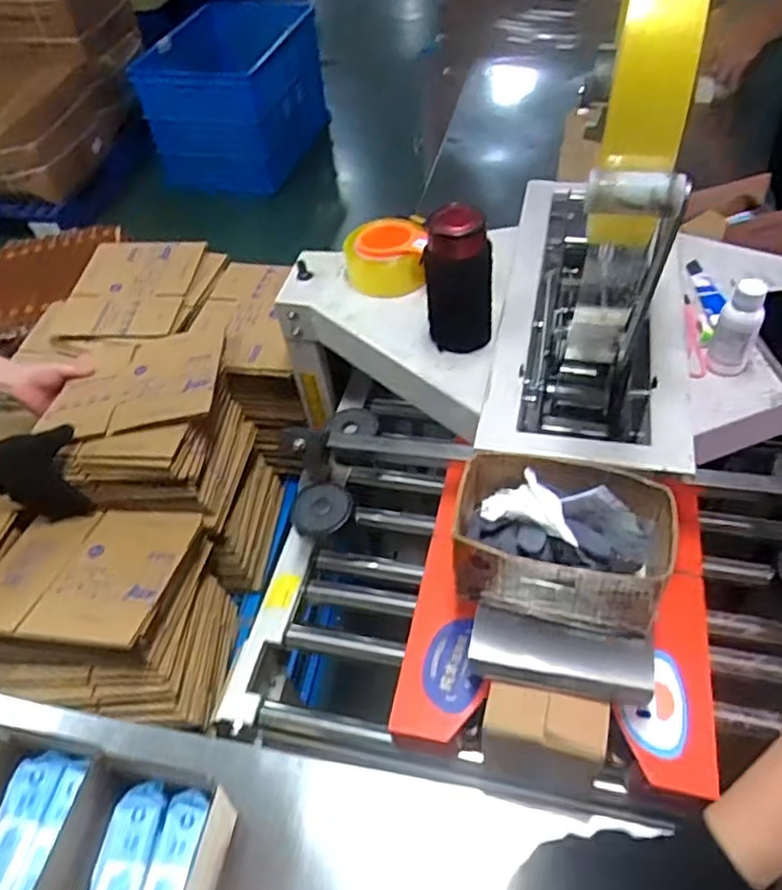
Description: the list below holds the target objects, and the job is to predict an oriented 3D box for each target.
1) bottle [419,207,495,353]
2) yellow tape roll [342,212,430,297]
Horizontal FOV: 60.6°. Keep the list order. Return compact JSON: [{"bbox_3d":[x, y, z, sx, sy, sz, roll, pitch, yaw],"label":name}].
[{"bbox_3d":[0.078,-0.185,0.755,0.076,0.168,0.059,-1,50,6],"label":"bottle"},{"bbox_3d":[-0.007,-0.254,0.892,0.106,0.060,0.106,-3,49,4],"label":"yellow tape roll"}]

